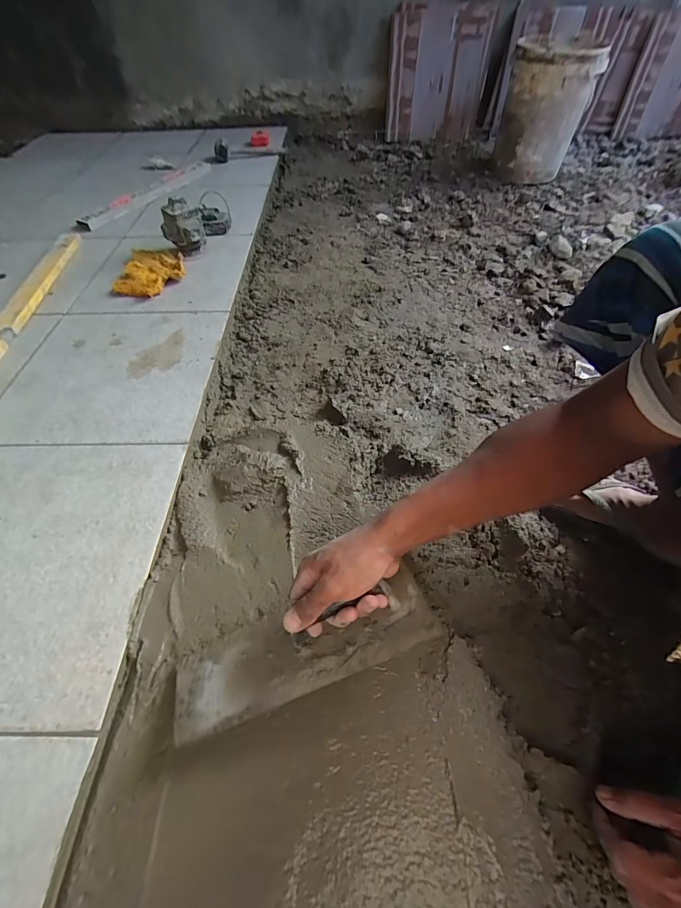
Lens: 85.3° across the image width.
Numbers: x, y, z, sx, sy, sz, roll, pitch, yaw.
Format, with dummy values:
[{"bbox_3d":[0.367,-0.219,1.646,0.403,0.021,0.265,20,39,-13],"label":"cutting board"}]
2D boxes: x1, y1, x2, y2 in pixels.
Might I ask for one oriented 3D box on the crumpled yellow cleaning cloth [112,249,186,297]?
[{"bbox_3d":[-0.499,-0.490,0.987,0.173,0.033,0.221,4,54,5],"label":"crumpled yellow cleaning cloth"}]

